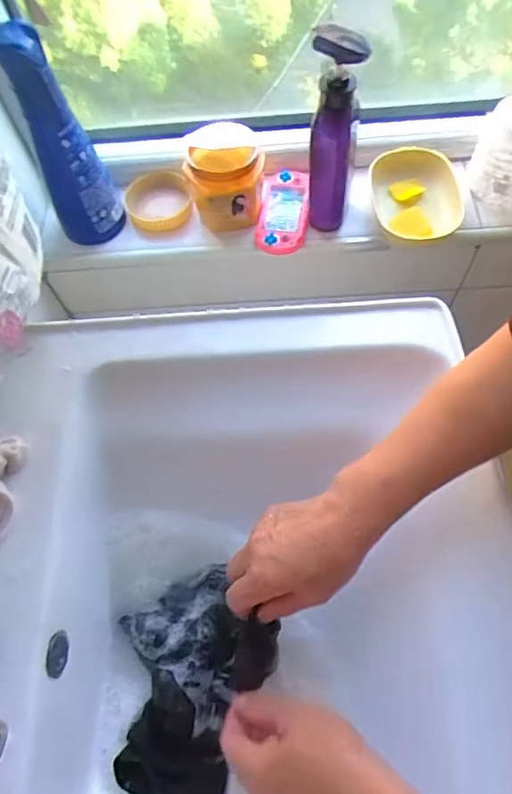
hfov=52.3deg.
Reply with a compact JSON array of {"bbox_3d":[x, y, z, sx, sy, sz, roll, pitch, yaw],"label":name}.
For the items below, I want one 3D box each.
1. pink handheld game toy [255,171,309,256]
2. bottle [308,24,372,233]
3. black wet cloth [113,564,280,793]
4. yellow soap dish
[{"bbox_3d":[0.037,-0.251,0.692,0.065,0.017,0.129,4,66,5],"label":"pink handheld game toy"},{"bbox_3d":[0.086,-0.290,0.584,0.048,0.223,0.046,3,65,5],"label":"bottle"},{"bbox_3d":[-0.063,0.245,0.455,0.133,0.051,0.181,17,67,11],"label":"black wet cloth"},{"bbox_3d":[0.210,-0.268,0.683,0.113,0.033,0.133,-8,65,0],"label":"yellow soap dish"}]

